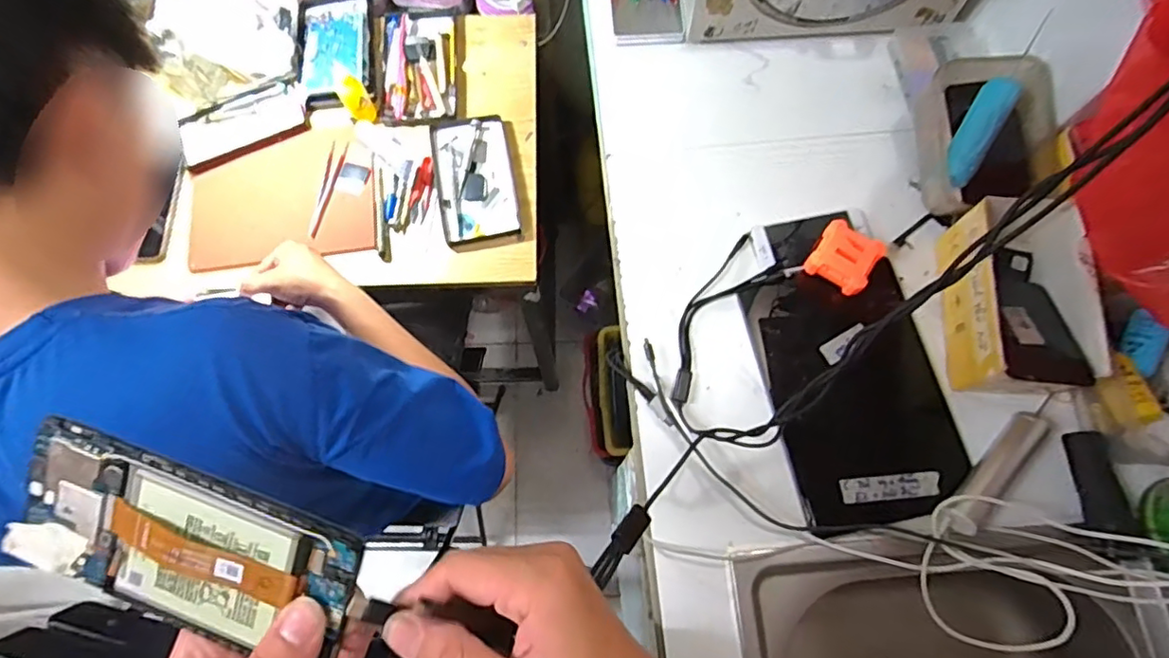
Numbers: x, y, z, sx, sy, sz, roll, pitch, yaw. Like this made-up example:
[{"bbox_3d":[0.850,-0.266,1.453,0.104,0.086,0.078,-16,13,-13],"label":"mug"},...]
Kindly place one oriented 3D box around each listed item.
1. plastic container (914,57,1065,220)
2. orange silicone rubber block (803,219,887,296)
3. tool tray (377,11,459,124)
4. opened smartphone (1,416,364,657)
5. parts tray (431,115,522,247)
[{"bbox_3d":[0.442,-0.214,0.657,0.114,0.097,0.167,5,72,2],"label":"plastic container"},{"bbox_3d":[0.291,-0.079,0.661,0.066,0.034,0.066,31,75,10],"label":"orange silicone rubber block"},{"bbox_3d":[-0.242,-0.384,0.856,0.112,0.024,0.182,-4,72,-1],"label":"tool tray"},{"bbox_3d":[-0.176,0.095,0.257,0.158,0.006,0.068,18,97,6],"label":"opened smartphone"},{"bbox_3d":[-0.153,-0.208,0.821,0.105,0.014,0.184,-9,72,-3],"label":"parts tray"}]

